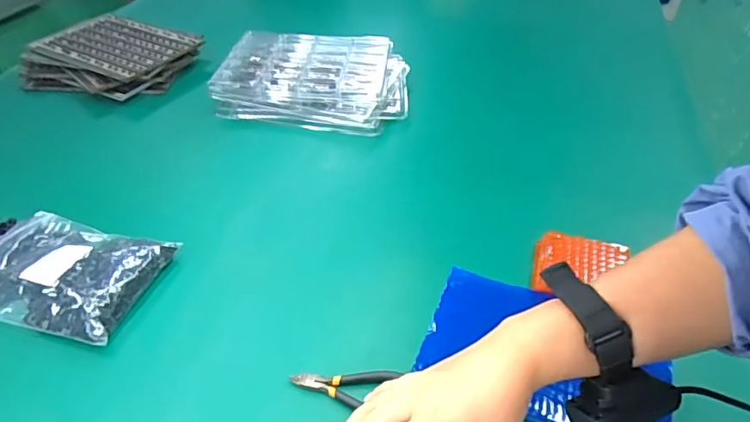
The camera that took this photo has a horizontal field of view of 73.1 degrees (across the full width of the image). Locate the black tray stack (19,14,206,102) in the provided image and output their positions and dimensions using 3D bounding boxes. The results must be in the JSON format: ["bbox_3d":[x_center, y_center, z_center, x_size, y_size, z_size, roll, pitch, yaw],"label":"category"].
[{"bbox_3d":[-0.461,-0.263,0.885,0.250,0.062,0.216,17,45,18],"label":"black tray stack"}]

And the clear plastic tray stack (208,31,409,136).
[{"bbox_3d":[-0.097,-0.226,0.846,0.306,0.053,0.223,6,42,6],"label":"clear plastic tray stack"}]

